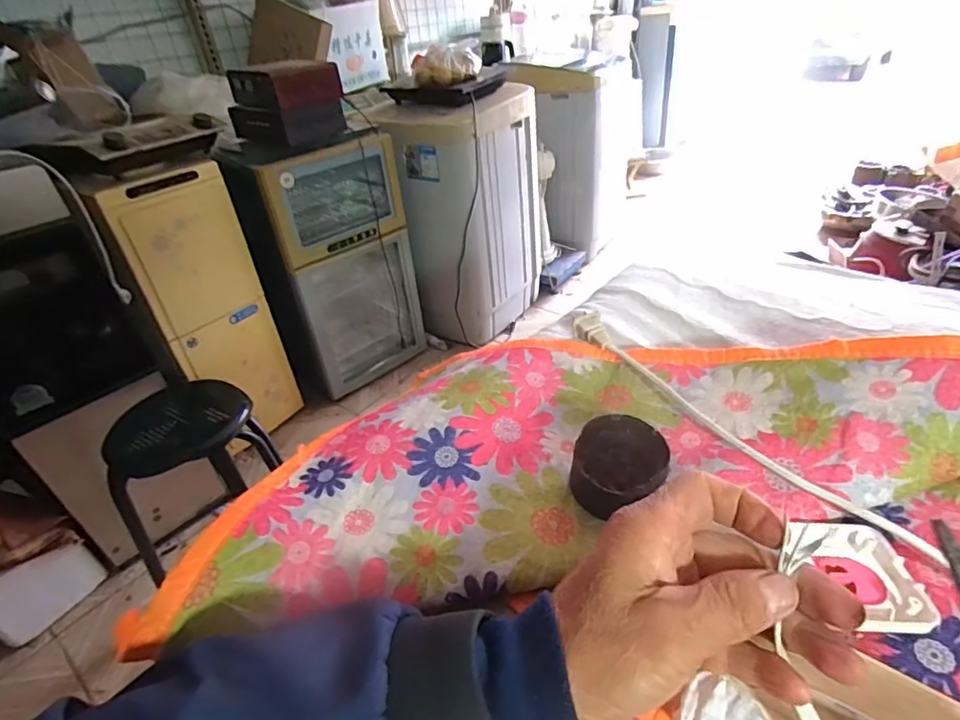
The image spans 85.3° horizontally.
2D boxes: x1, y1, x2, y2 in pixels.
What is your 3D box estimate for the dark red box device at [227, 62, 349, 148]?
[{"bbox_3d":[-0.493,-0.666,1.348,0.208,0.172,0.211,20,42,31],"label":"dark red box device"}]

